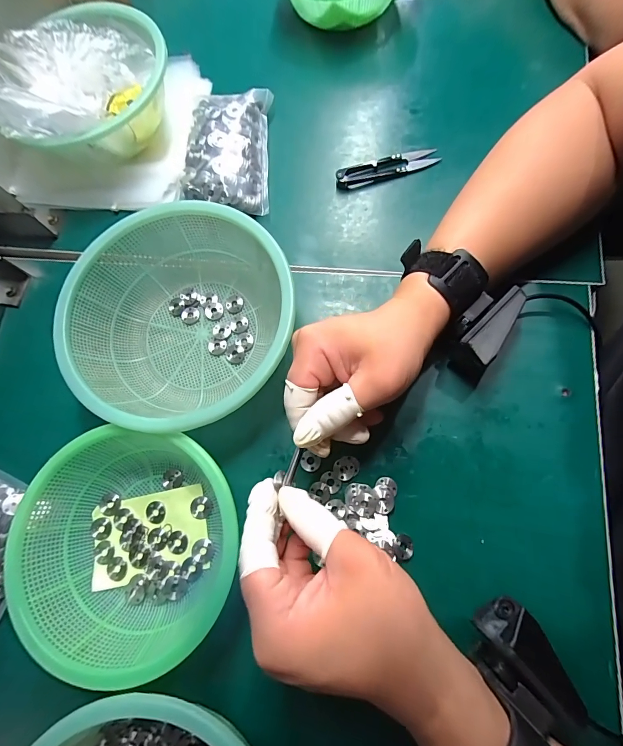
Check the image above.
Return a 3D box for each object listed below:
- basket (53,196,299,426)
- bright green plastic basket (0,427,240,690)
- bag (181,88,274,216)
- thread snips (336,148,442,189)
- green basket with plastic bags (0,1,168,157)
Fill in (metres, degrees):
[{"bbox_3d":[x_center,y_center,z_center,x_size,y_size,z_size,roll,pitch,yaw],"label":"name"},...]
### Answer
[{"bbox_3d":[-0.108,-0.043,0.298,0.179,0.060,0.175,-2,74,7],"label":"basket"},{"bbox_3d":[-0.135,0.125,0.264,0.153,0.057,0.151,-2,74,7],"label":"bright green plastic basket"},{"bbox_3d":[-0.087,-0.233,0.371,0.084,0.031,0.139,-3,74,6],"label":"bag"},{"bbox_3d":[0.077,-0.208,0.363,0.101,0.010,0.022,-15,73,3],"label":"thread snips"},{"bbox_3d":[-0.230,-0.302,0.379,0.164,0.095,0.180,-12,73,3],"label":"green basket with plastic bags"}]

